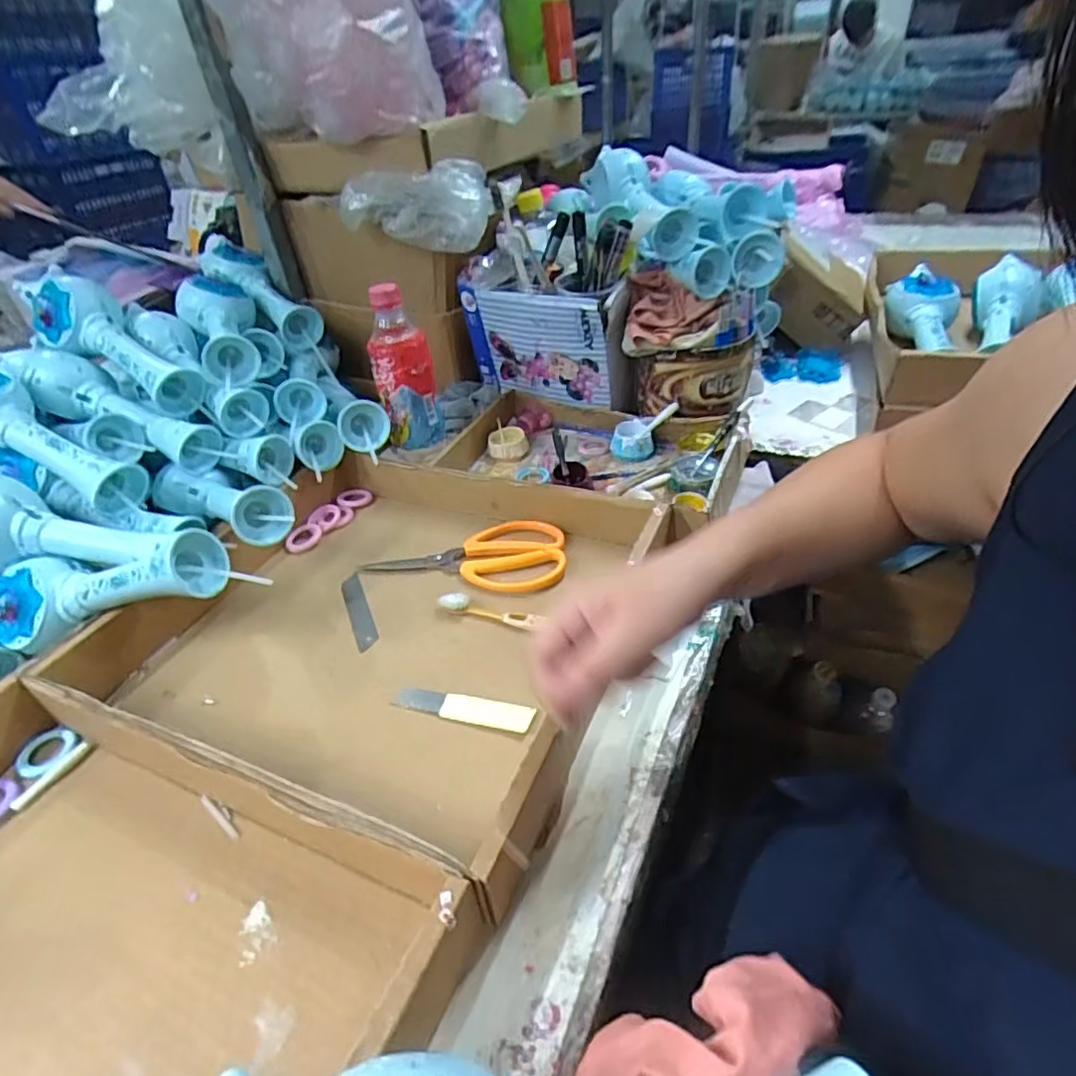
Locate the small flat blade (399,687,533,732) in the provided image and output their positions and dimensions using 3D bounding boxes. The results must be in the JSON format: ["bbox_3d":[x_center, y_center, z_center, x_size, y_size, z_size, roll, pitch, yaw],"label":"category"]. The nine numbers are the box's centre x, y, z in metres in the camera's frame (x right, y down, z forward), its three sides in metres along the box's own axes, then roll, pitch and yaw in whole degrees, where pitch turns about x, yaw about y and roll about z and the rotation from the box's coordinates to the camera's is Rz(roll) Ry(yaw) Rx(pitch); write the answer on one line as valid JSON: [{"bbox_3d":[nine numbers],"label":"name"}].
[{"bbox_3d":[-0.052,0.121,0.443,0.101,0.005,0.019,5,39,16],"label":"small flat blade"}]

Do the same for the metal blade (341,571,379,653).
[{"bbox_3d":[-0.155,0.062,0.535,0.019,0.004,0.091,-24,44,-12],"label":"metal blade"}]

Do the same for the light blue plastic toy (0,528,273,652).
[{"bbox_3d":[-0.325,0.035,0.477,0.253,0.067,0.060,-4,37,4],"label":"light blue plastic toy"}]

